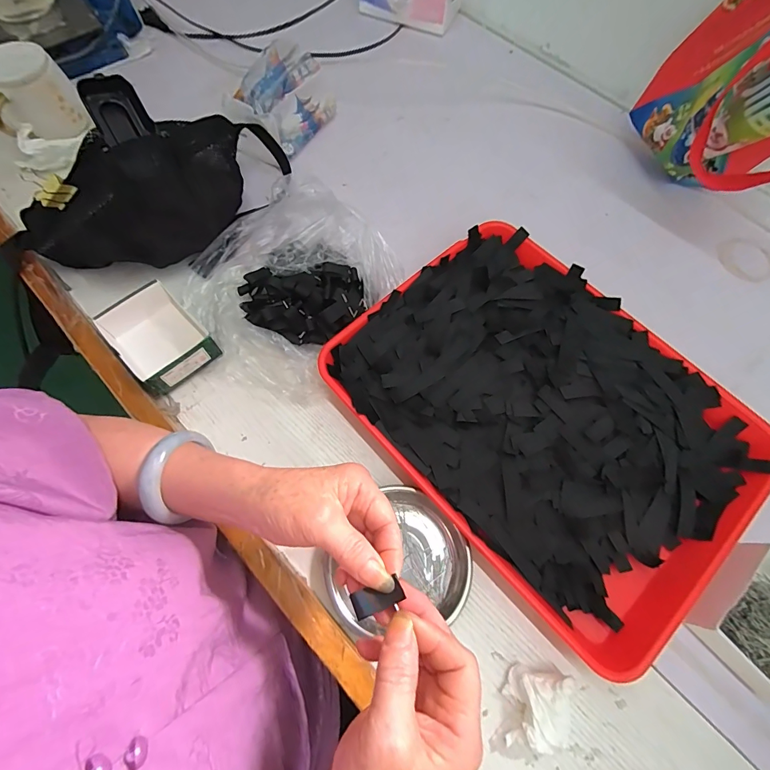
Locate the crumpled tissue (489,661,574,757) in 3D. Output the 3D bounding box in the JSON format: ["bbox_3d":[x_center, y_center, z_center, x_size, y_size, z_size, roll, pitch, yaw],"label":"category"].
[{"bbox_3d":[0.123,0.272,0.324,0.051,0.025,0.069,20,70,6],"label":"crumpled tissue"}]

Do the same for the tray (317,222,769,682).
[{"bbox_3d":[0.164,0.026,0.414,0.293,0.040,0.393,-40,75,-15],"label":"tray"}]

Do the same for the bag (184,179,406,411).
[{"bbox_3d":[-0.114,-0.118,0.455,0.213,0.051,0.223,34,72,11],"label":"bag"}]

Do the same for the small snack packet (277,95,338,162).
[{"bbox_3d":[-0.116,-0.379,0.565,0.036,0.036,0.126,32,71,10],"label":"small snack packet"}]

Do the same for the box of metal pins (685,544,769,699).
[{"bbox_3d":[0.332,0.206,0.346,0.086,0.035,0.106,43,74,13],"label":"box of metal pins"}]

